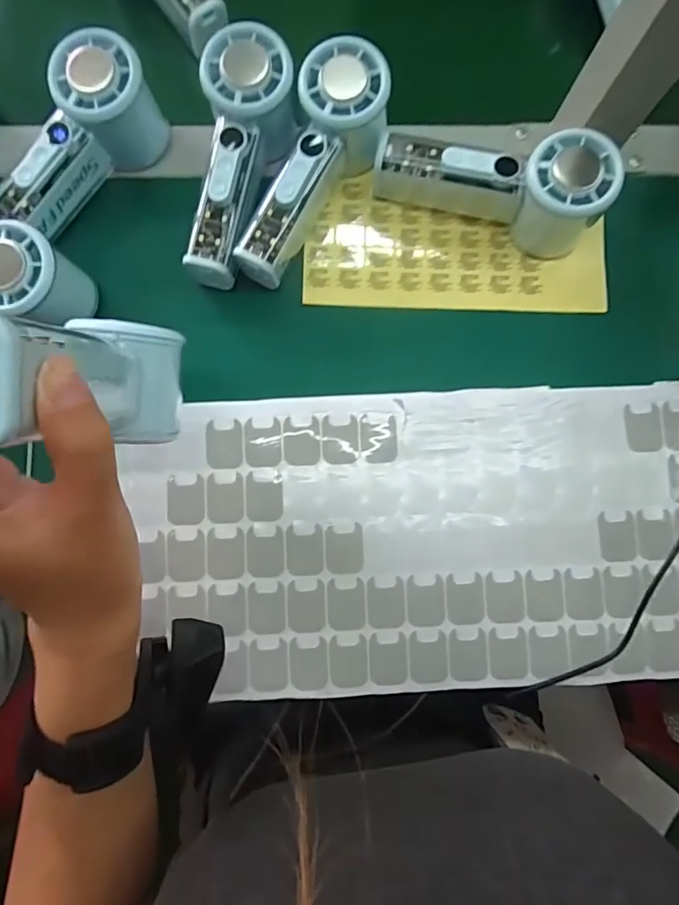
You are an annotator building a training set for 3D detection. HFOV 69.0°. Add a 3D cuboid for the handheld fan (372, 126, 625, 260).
[{"bbox_3d":[0.105,-0.186,0.334,0.145,0.060,0.052,20,84,1],"label":"handheld fan"}]

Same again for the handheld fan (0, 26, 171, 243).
[{"bbox_3d":[-0.181,-0.204,0.331,0.048,0.063,0.134,43,85,3],"label":"handheld fan"}]

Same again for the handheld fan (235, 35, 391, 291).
[{"bbox_3d":[-0.015,-0.182,0.333,0.056,0.059,0.155,20,84,1],"label":"handheld fan"}]

